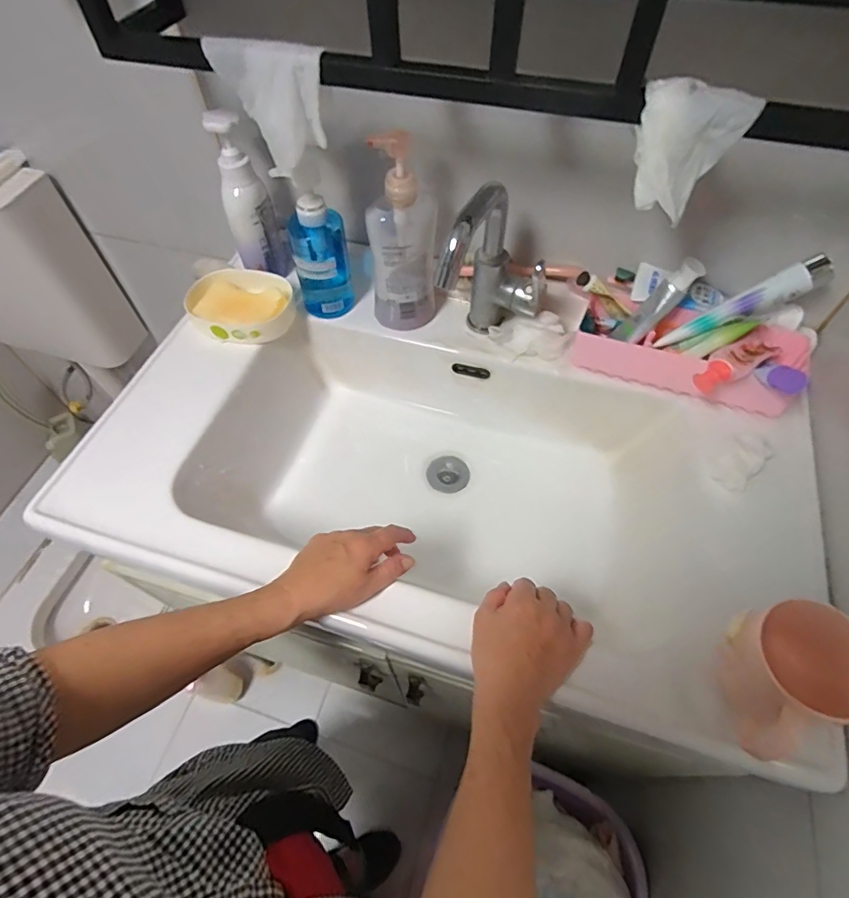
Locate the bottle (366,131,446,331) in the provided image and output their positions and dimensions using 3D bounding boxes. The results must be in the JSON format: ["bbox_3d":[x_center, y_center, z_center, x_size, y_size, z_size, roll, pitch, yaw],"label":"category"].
[{"bbox_3d":[-0.023,-0.258,0.617,0.084,0.228,0.079,3,57,2],"label":"bottle"}]

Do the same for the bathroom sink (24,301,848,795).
[{"bbox_3d":[0.008,0.047,0.627,0.774,0.186,0.398,16,58,11],"label":"bathroom sink"}]

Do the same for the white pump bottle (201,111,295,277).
[{"bbox_3d":[-0.228,-0.320,0.661,0.063,0.211,0.077,-14,58,-8],"label":"white pump bottle"}]

